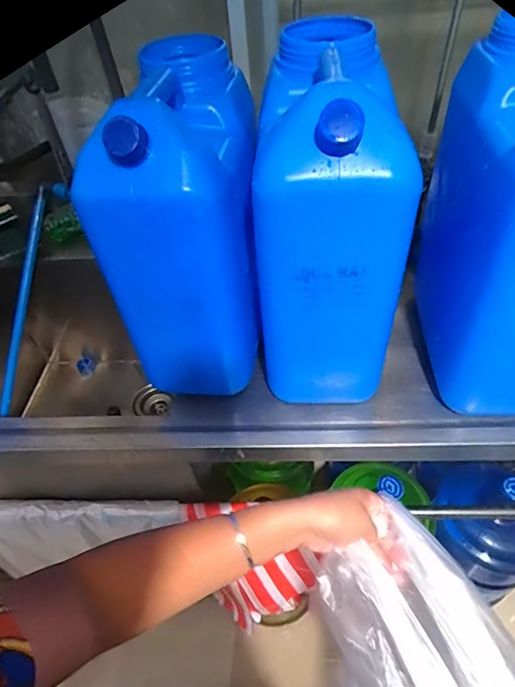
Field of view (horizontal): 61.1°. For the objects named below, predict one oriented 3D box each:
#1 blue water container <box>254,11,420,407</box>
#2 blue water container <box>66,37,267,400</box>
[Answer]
[{"bbox_3d":[0.081,-0.149,0.576,0.159,0.430,0.265,-4,46,2],"label":"blue water container"},{"bbox_3d":[-0.093,-0.165,0.635,0.176,0.394,0.288,-2,46,4],"label":"blue water container"}]

